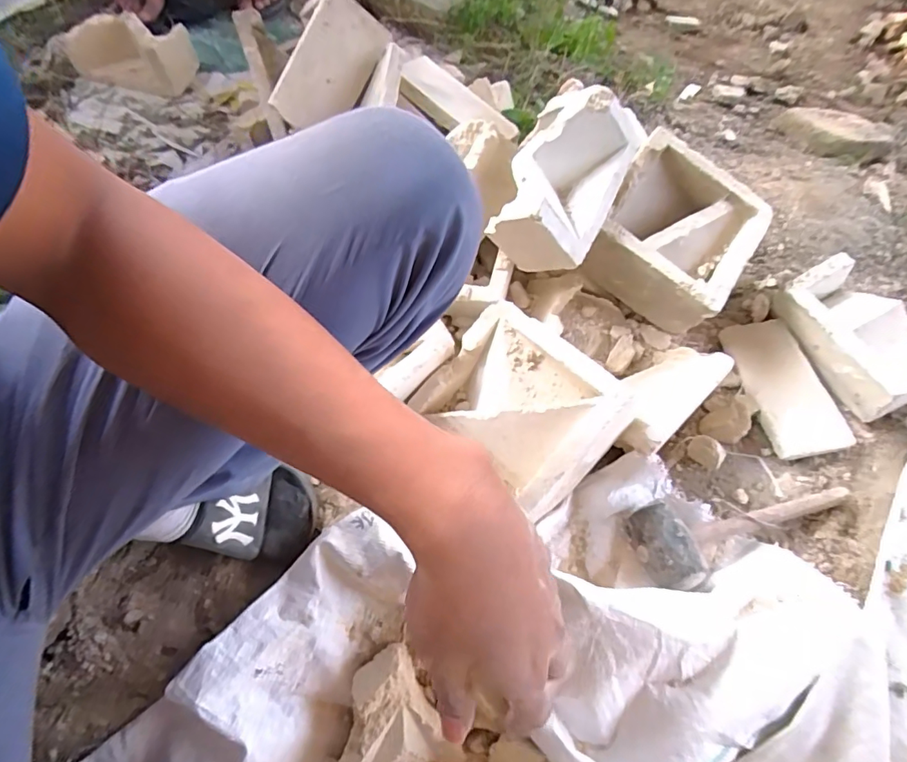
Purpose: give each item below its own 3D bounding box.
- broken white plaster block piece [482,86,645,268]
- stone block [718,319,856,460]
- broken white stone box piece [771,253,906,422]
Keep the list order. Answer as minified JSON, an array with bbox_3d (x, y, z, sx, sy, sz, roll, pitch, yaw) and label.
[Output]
[{"bbox_3d":[0.137,-0.255,0.637,0.132,0.099,0.208,24,80,10],"label":"broken white plaster block piece"},{"bbox_3d":[0.457,0.005,0.721,0.096,0.031,0.204,-9,62,-8],"label":"stone block"},{"bbox_3d":[0.551,-0.061,0.712,0.104,0.106,0.213,-20,67,-13],"label":"broken white stone box piece"}]

